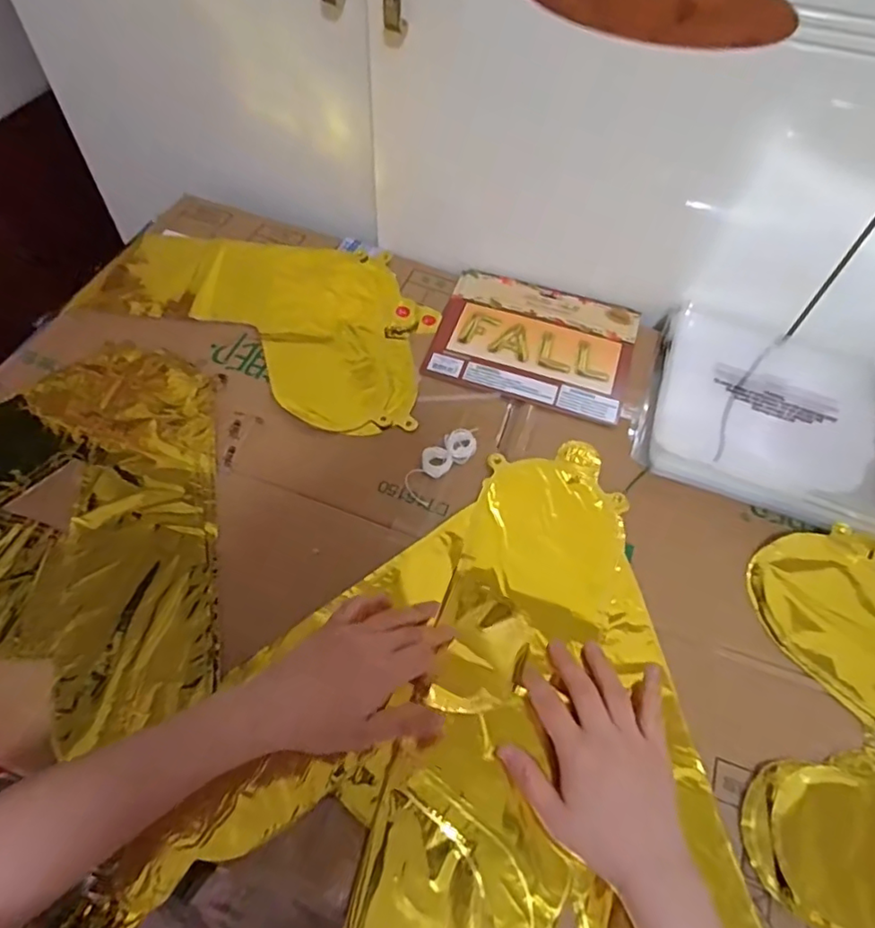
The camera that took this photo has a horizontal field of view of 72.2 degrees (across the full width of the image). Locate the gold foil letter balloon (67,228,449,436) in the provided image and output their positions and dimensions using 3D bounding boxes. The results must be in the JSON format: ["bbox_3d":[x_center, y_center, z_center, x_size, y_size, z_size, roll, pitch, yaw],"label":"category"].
[{"bbox_3d":[-0.181,-0.153,0.607,0.353,0.005,0.225,13,58,4],"label":"gold foil letter balloon"}]

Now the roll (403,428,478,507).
[{"bbox_3d":[0.004,-0.004,0.522,0.033,0.012,0.084,35,62,17],"label":"roll"}]

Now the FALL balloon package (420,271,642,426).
[{"bbox_3d":[0.099,-0.128,0.608,0.192,0.006,0.158,16,58,6],"label":"FALL balloon package"}]

